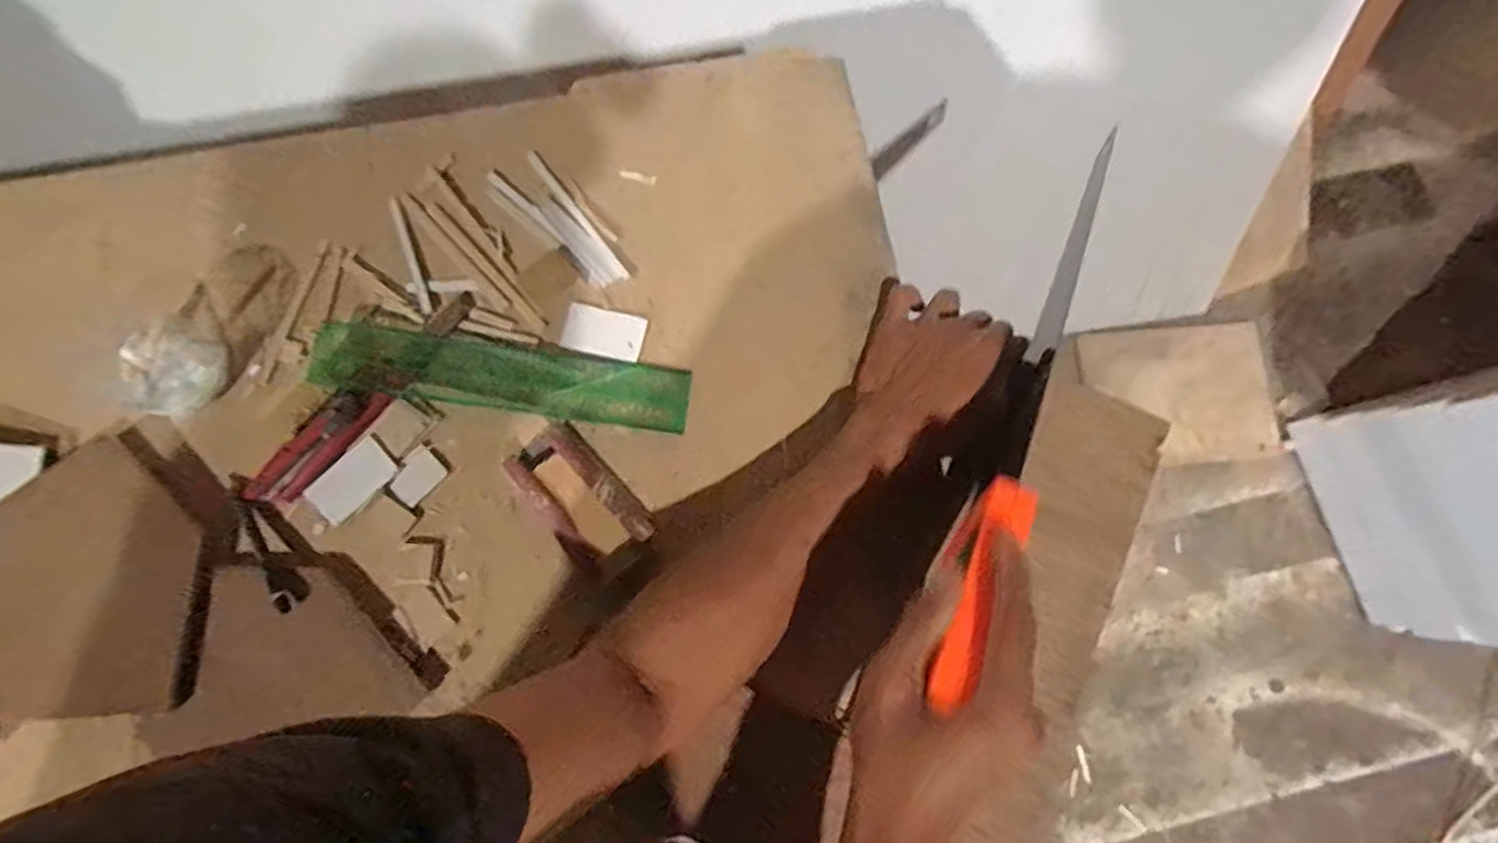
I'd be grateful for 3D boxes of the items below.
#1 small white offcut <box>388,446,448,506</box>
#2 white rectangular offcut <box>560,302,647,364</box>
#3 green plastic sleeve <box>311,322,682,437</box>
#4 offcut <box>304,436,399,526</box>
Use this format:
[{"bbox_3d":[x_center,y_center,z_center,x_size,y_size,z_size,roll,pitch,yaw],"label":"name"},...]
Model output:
[{"bbox_3d":[-0.219,0.037,0.460,0.025,0.004,0.033,41,81,8],"label":"small white offcut"},{"bbox_3d":[-0.102,-0.062,0.487,0.055,0.004,0.033,12,78,3],"label":"white rectangular offcut"},{"bbox_3d":[-0.168,-0.031,0.469,0.247,0.009,0.044,8,78,2],"label":"green plastic sleeve"},{"bbox_3d":[-0.259,0.039,0.456,0.056,0.004,0.030,-43,83,-6],"label":"offcut"}]

